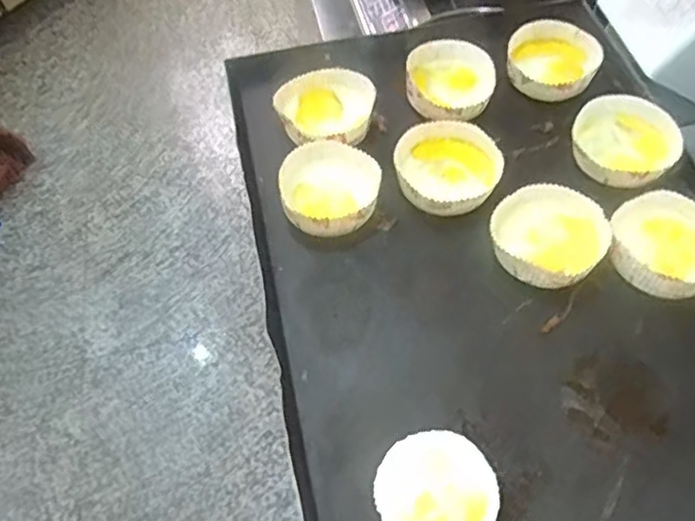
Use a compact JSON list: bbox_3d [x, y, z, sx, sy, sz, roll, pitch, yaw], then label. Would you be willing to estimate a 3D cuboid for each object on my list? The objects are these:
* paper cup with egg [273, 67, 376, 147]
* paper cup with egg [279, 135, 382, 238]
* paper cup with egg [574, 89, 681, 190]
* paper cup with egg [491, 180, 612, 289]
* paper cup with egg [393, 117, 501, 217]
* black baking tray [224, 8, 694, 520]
[{"bbox_3d":[-0.021,-0.148,0.623,0.092,0.032,0.092,-1,56,1],"label":"paper cup with egg"},{"bbox_3d":[-0.015,-0.066,0.570,0.087,0.030,0.091,-1,56,1],"label":"paper cup with egg"},{"bbox_3d":[0.254,-0.109,0.591,0.092,0.034,0.089,-1,56,1],"label":"paper cup with egg"},{"bbox_3d":[0.169,-0.022,0.536,0.088,0.027,0.086,-1,56,1],"label":"paper cup with egg"},{"bbox_3d":[0.089,-0.086,0.581,0.094,0.026,0.094,-1,56,1],"label":"paper cup with egg"},{"bbox_3d":[0.124,-0.013,0.546,0.406,0.040,0.621,-11,53,-5],"label":"black baking tray"}]

